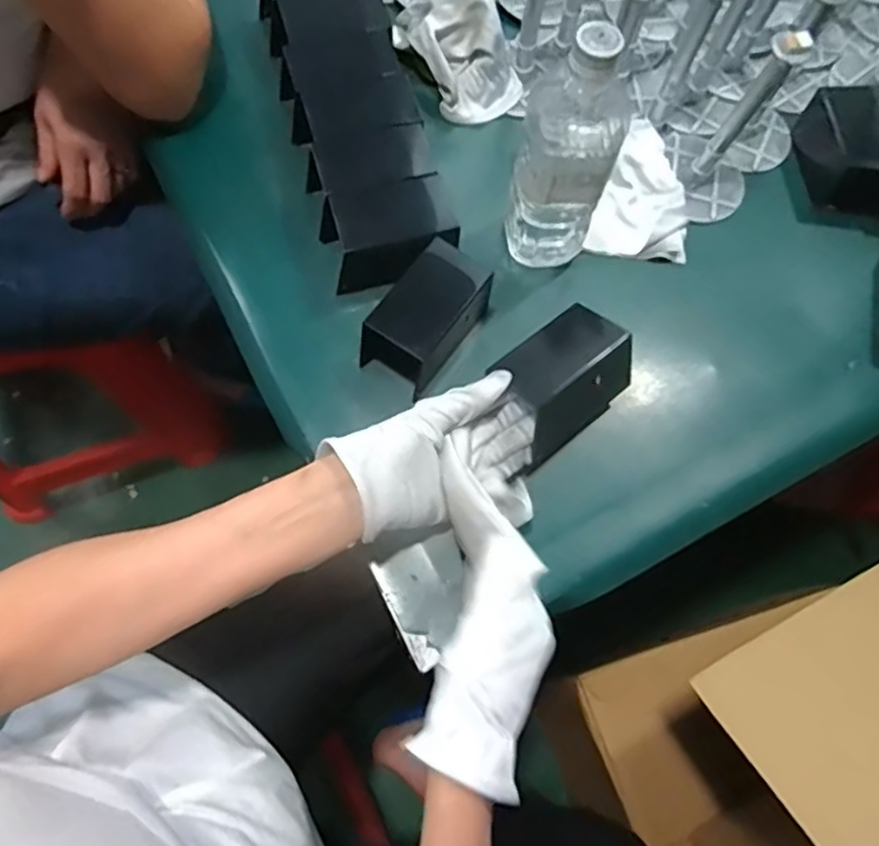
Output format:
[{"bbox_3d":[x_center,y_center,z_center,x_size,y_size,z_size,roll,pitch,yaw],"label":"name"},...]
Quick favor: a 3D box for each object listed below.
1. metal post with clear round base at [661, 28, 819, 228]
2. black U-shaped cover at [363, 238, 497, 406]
[{"bbox_3d":[0.243,-0.250,0.540,0.084,0.144,0.088,29,70,8],"label":"metal post with clear round base"},{"bbox_3d":[-0.010,-0.082,0.505,0.061,0.068,0.098,34,71,10],"label":"black U-shaped cover"}]

